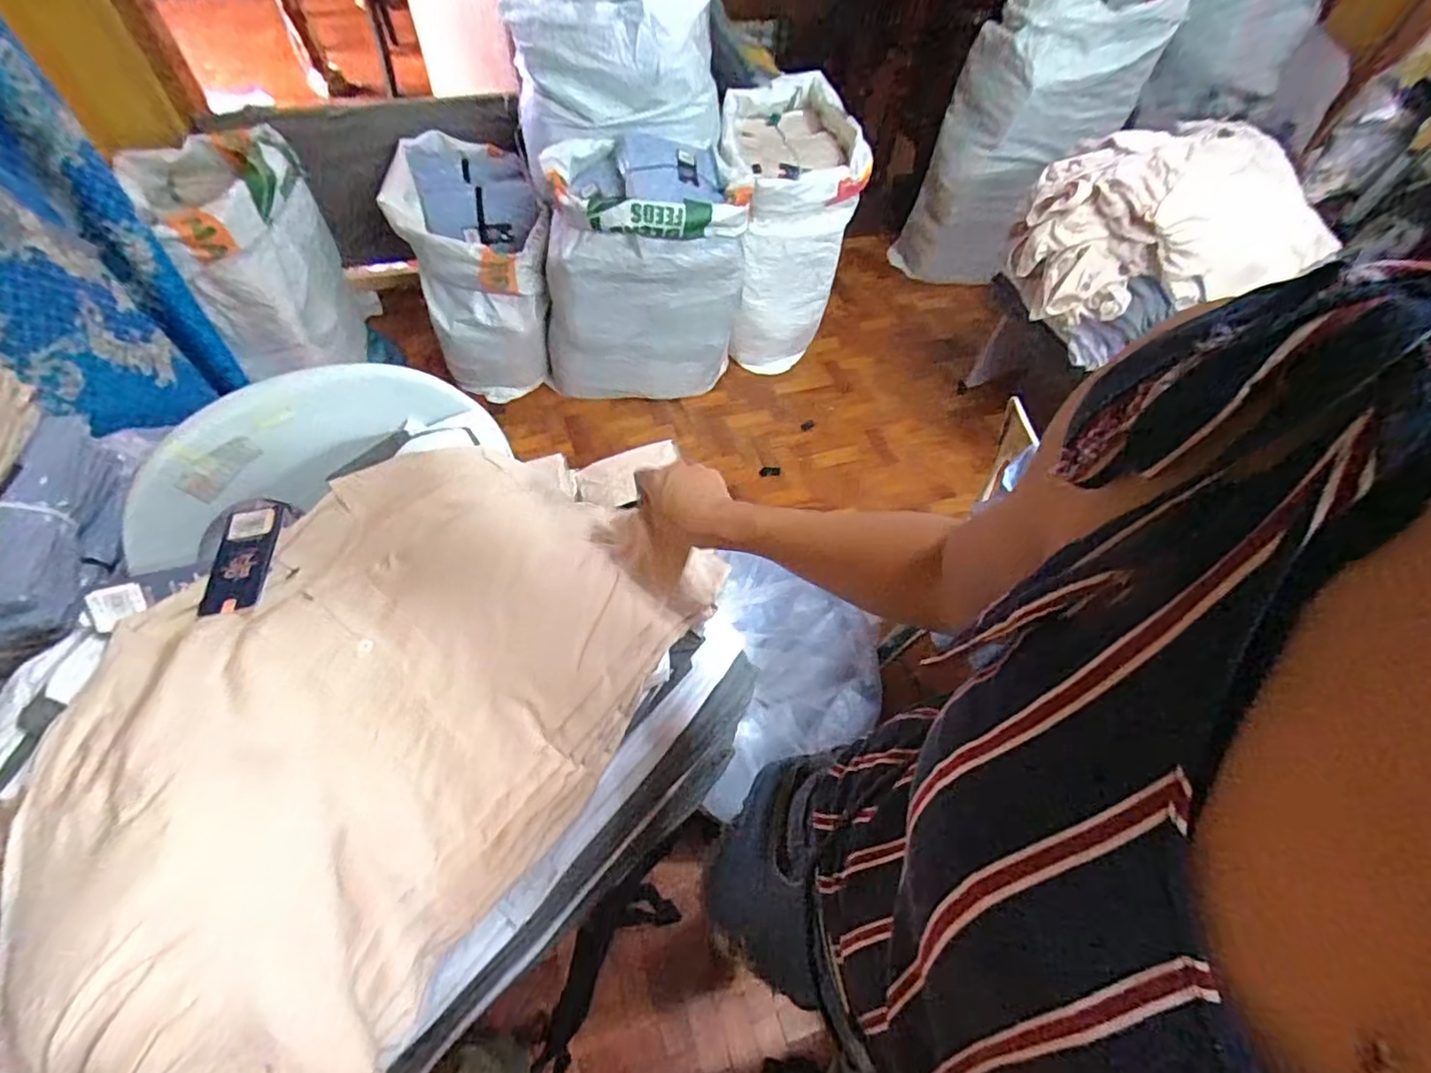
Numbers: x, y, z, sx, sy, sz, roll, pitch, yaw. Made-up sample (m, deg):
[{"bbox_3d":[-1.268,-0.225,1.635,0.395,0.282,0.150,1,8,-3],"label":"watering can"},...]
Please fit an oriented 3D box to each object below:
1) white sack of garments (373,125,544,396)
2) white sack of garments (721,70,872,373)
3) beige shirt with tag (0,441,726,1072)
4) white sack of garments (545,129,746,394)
[{"bbox_3d":[-0.583,-0.659,1.580,0.331,0.411,0.444,-15,61,-13],"label":"white sack of garments"},{"bbox_3d":[0.166,-0.774,1.651,0.325,0.527,0.505,2,58,-3],"label":"white sack of garments"},{"bbox_3d":[-0.271,0.132,0.510,0.348,0.136,0.464,28,60,12],"label":"beige shirt with tag"},{"bbox_3d":[-0.172,-0.598,1.509,0.456,0.547,0.297,10,58,1],"label":"white sack of garments"}]

